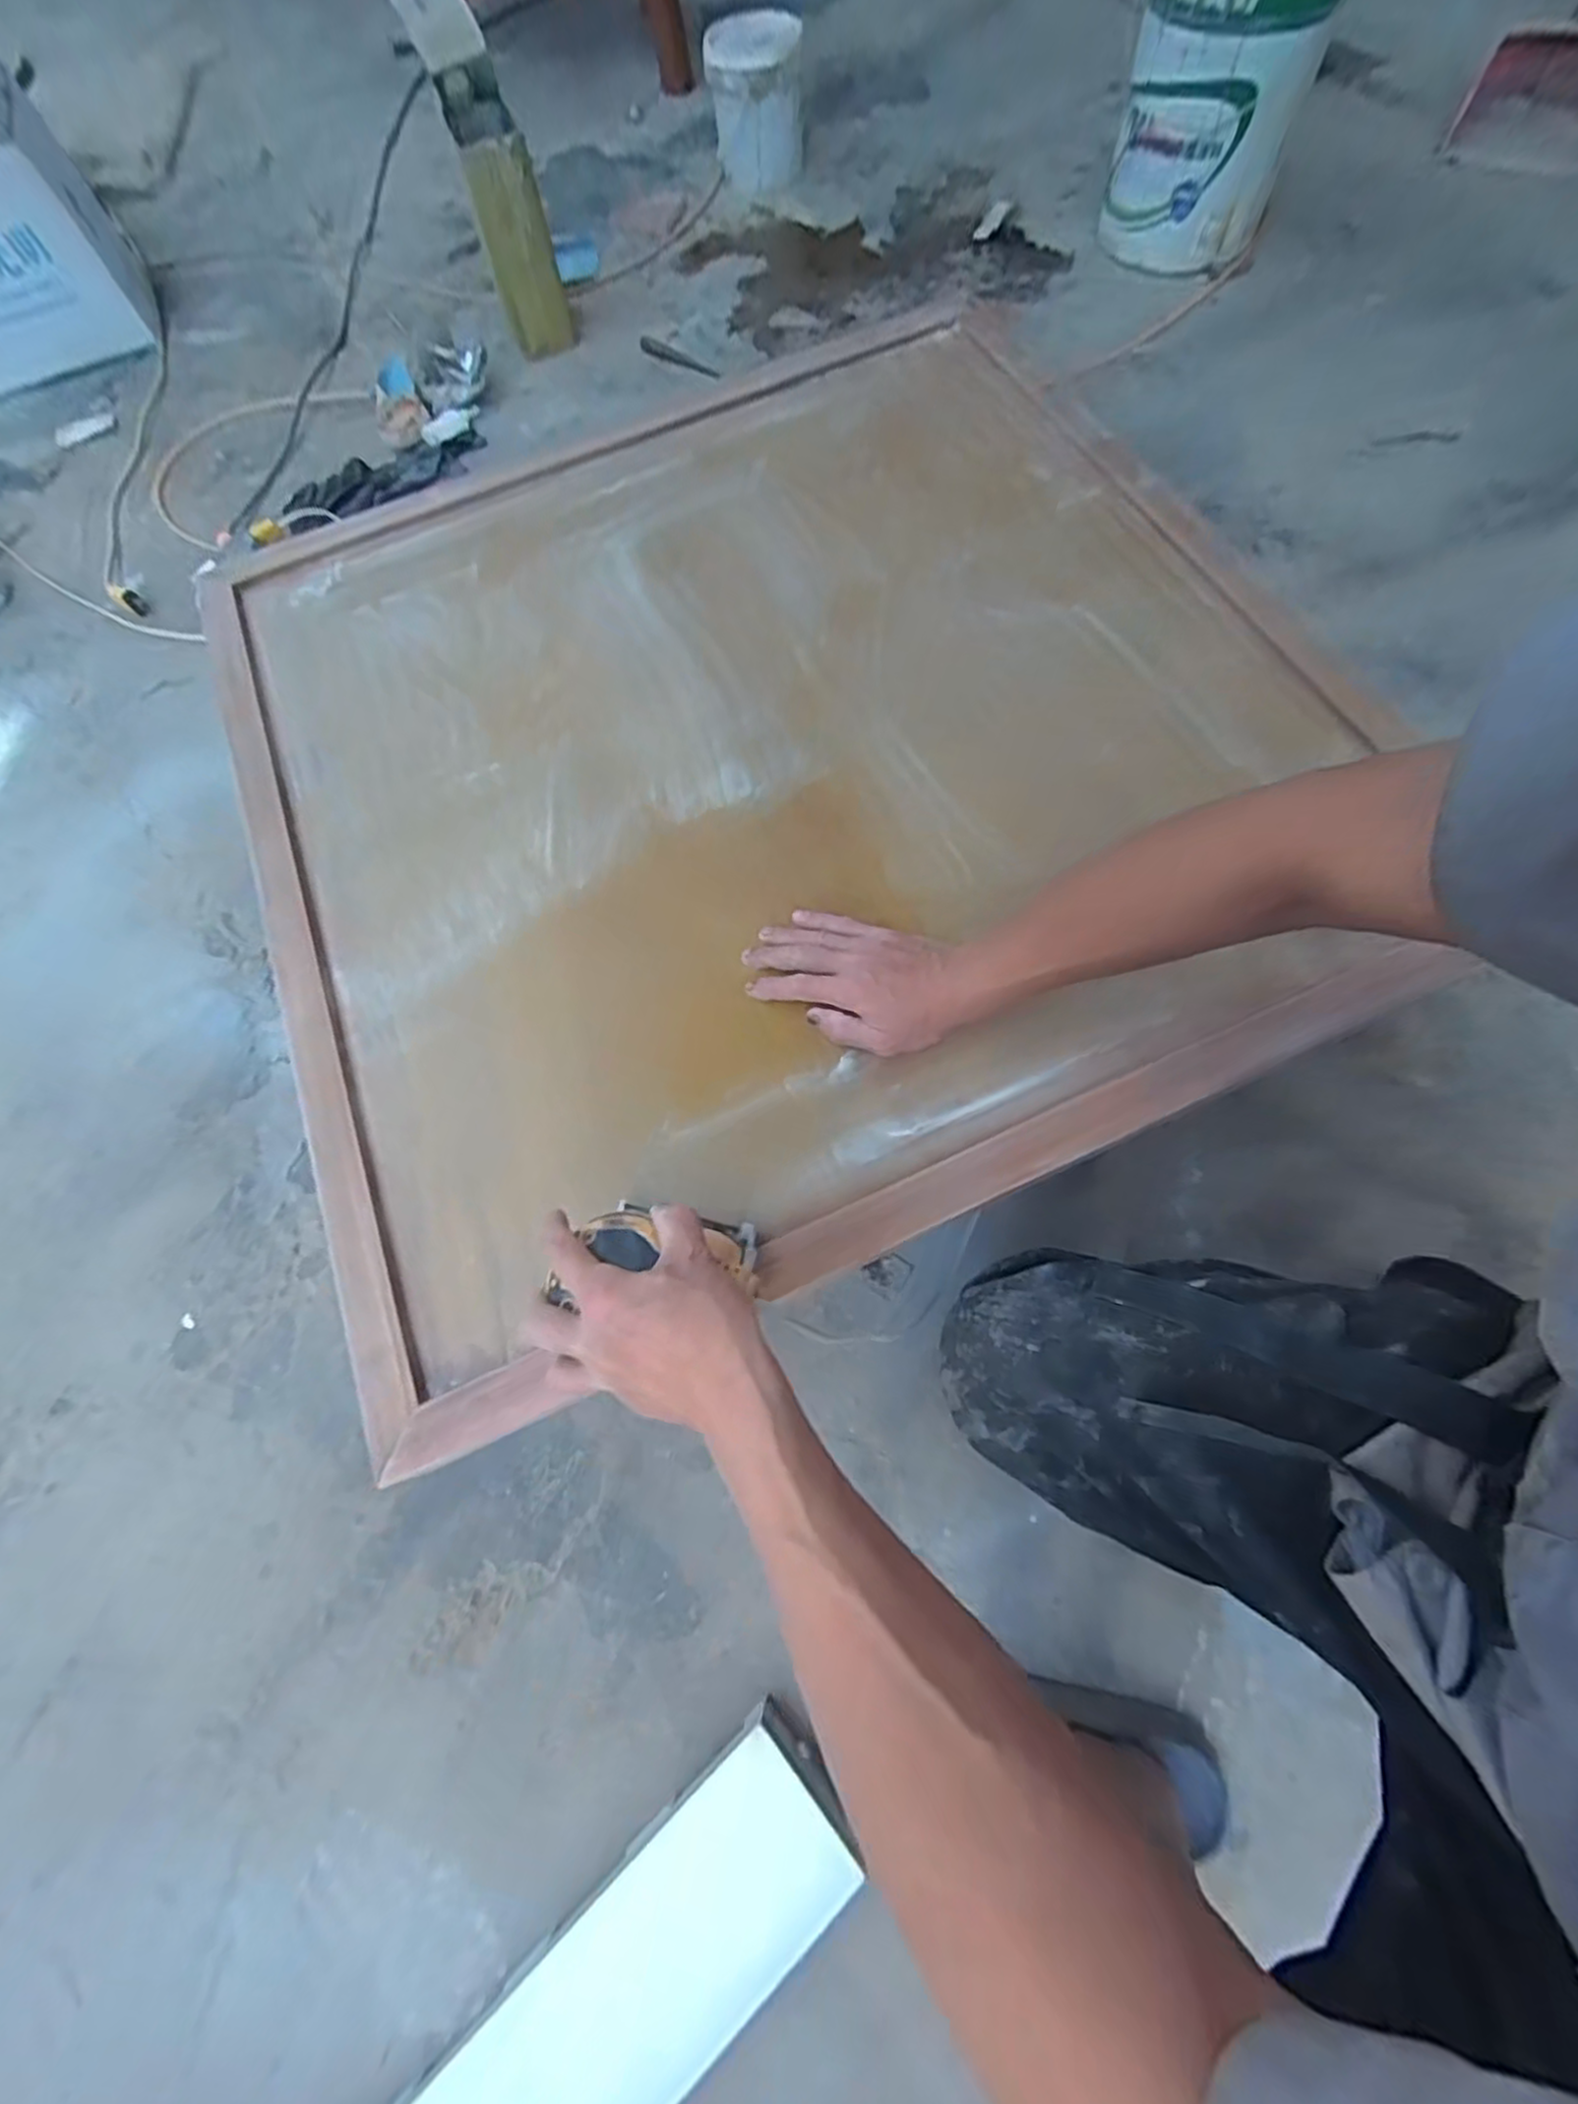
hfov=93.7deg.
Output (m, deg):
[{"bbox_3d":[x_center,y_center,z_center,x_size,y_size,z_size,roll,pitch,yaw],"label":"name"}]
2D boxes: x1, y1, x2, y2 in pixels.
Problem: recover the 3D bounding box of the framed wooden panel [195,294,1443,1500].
[{"bbox_3d":[-0.025,-0.291,0.678,0.916,0.081,0.909,-23,70,-7],"label":"framed wooden panel"}]

